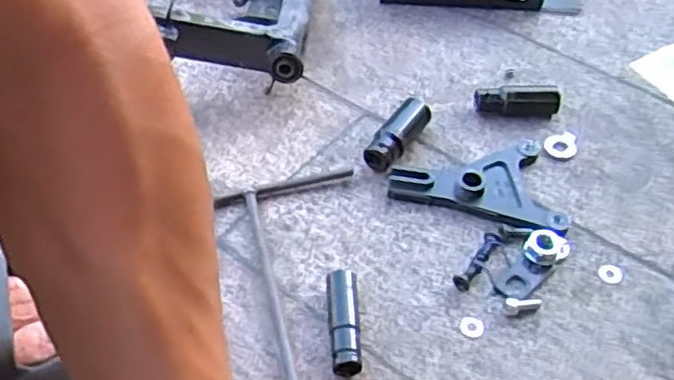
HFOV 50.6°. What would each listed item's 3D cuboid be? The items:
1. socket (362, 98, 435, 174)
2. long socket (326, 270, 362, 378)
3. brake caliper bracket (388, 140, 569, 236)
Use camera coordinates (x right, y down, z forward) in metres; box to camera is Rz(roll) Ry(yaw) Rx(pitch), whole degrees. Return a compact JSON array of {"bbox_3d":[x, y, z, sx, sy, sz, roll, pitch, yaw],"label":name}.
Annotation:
[{"bbox_3d":[0.058,-0.053,0.630,0.025,0.033,0.084,29,54,22],"label":"socket"},{"bbox_3d":[0.005,0.094,0.509,0.021,0.024,0.076,-1,49,-2],"label":"long socket"},{"bbox_3d":[0.115,0.001,0.593,0.133,0.020,0.094,-4,49,-5],"label":"brake caliper bracket"}]

